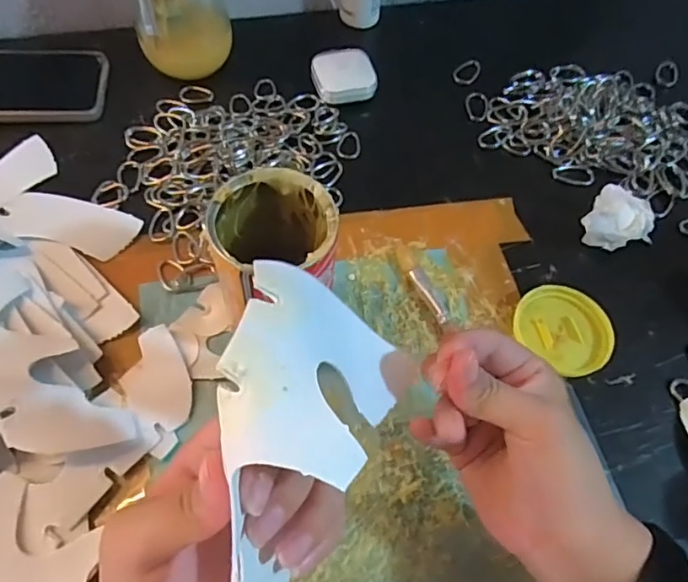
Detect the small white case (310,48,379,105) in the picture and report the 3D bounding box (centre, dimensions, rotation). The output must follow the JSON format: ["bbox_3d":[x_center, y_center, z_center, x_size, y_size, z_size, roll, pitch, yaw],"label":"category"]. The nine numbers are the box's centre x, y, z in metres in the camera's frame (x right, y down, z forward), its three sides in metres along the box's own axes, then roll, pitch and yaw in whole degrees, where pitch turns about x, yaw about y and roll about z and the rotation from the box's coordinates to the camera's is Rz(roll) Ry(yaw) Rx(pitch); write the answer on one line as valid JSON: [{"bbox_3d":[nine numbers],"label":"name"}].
[{"bbox_3d":[0.000,-0.187,0.481,0.052,0.016,0.044,-14,64,-11],"label":"small white case"}]

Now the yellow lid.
[{"bbox_3d":[0.153,0.025,0.385,0.057,0.010,0.066,-39,71,-21],"label":"yellow lid"}]

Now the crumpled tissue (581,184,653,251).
[{"bbox_3d":[0.204,-0.047,0.412,0.047,0.033,0.043,34,65,13],"label":"crumpled tissue"}]

